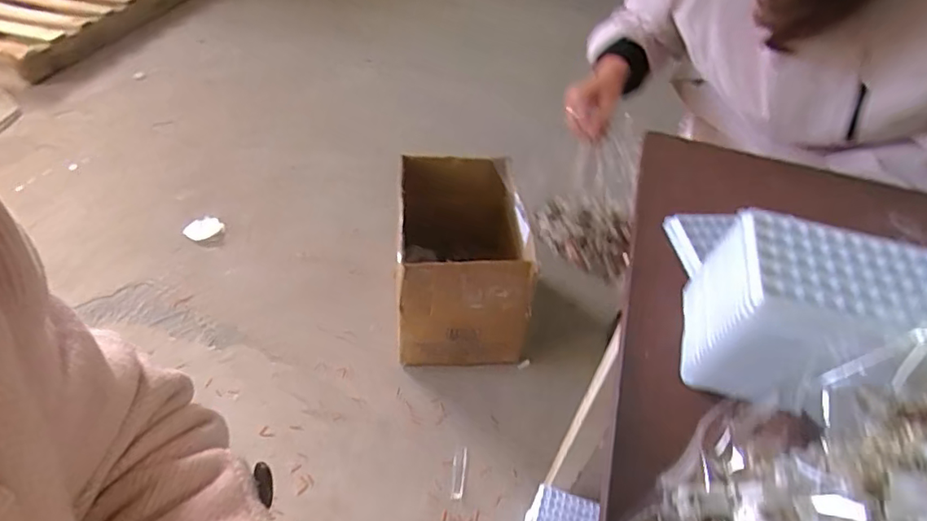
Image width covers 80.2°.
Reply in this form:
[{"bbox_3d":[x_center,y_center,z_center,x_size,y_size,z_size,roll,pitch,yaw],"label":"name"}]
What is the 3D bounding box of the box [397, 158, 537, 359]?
[{"bbox_3d":[0.001,-0.021,1.279,0.276,0.292,0.457,2,45,-5],"label":"box"}]

